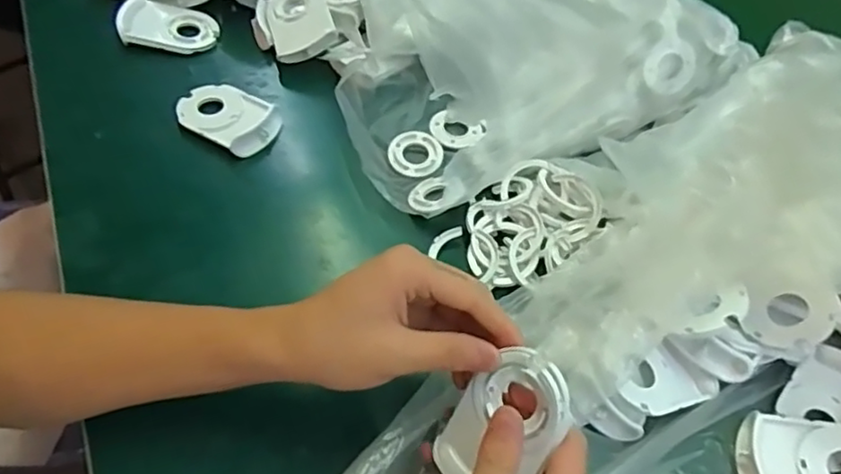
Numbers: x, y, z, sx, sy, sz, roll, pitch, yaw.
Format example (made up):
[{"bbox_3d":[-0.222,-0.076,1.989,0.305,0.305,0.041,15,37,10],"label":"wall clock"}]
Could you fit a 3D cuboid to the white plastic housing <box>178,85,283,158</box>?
[{"bbox_3d":[-0.157,-0.100,0.522,0.084,0.012,0.057,28,56,14],"label":"white plastic housing"}]

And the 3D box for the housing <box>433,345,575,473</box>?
[{"bbox_3d":[0.044,0.099,0.334,0.059,0.086,0.012,37,18,36],"label":"housing"}]

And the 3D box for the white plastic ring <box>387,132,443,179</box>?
[{"bbox_3d":[-0.004,-0.069,0.524,0.044,0.007,0.045,3,54,-4],"label":"white plastic ring"}]

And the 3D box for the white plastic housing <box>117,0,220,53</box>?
[{"bbox_3d":[-0.229,-0.194,0.583,0.084,0.018,0.053,4,54,-3],"label":"white plastic housing"}]

